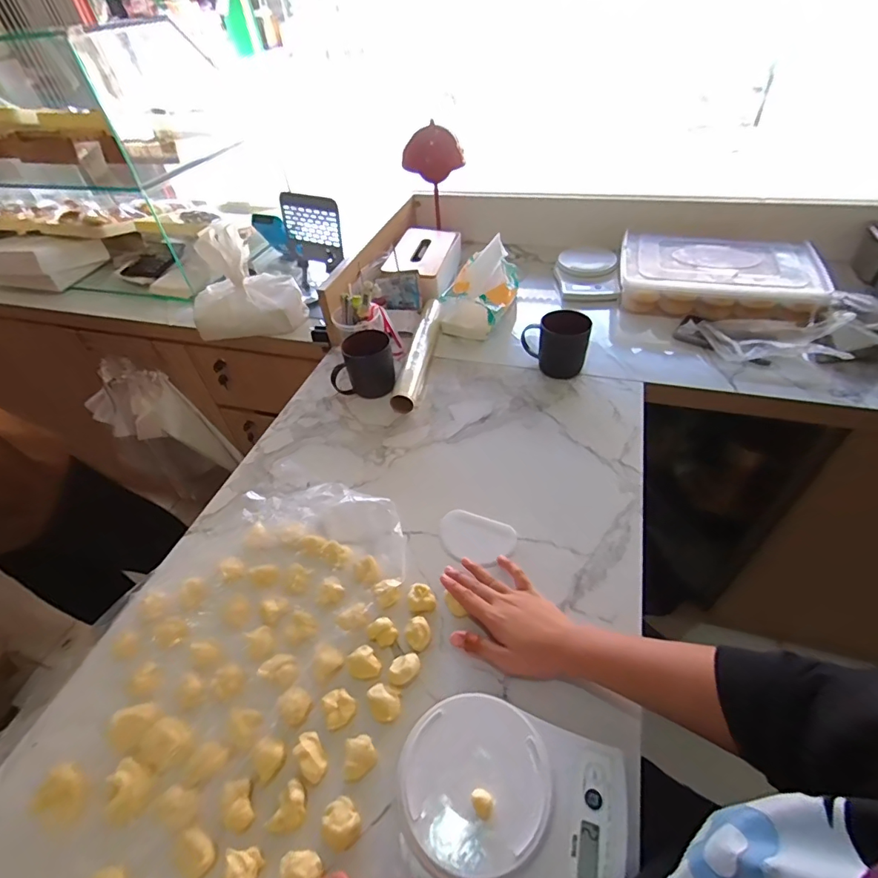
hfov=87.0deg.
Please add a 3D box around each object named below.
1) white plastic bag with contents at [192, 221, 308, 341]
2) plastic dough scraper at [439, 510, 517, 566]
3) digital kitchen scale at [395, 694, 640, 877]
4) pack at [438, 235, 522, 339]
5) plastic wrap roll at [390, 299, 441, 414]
[{"bbox_3d":[-0.413,-0.331,0.984,0.220,0.185,0.166,-7,45,-1],"label":"white plastic bag with contents"},{"bbox_3d":[0.049,0.128,0.608,0.097,0.004,0.063,13,48,18],"label":"plastic dough scraper"},{"bbox_3d":[0.063,0.316,0.405,0.196,0.052,0.135,10,47,15],"label":"digital kitchen scale"},{"bbox_3d":[0.087,-0.307,0.944,0.129,0.120,0.183,11,48,16],"label":"pack"},{"bbox_3d":[-0.038,-0.166,0.864,0.053,0.039,0.296,4,46,9],"label":"plastic wrap roll"}]

